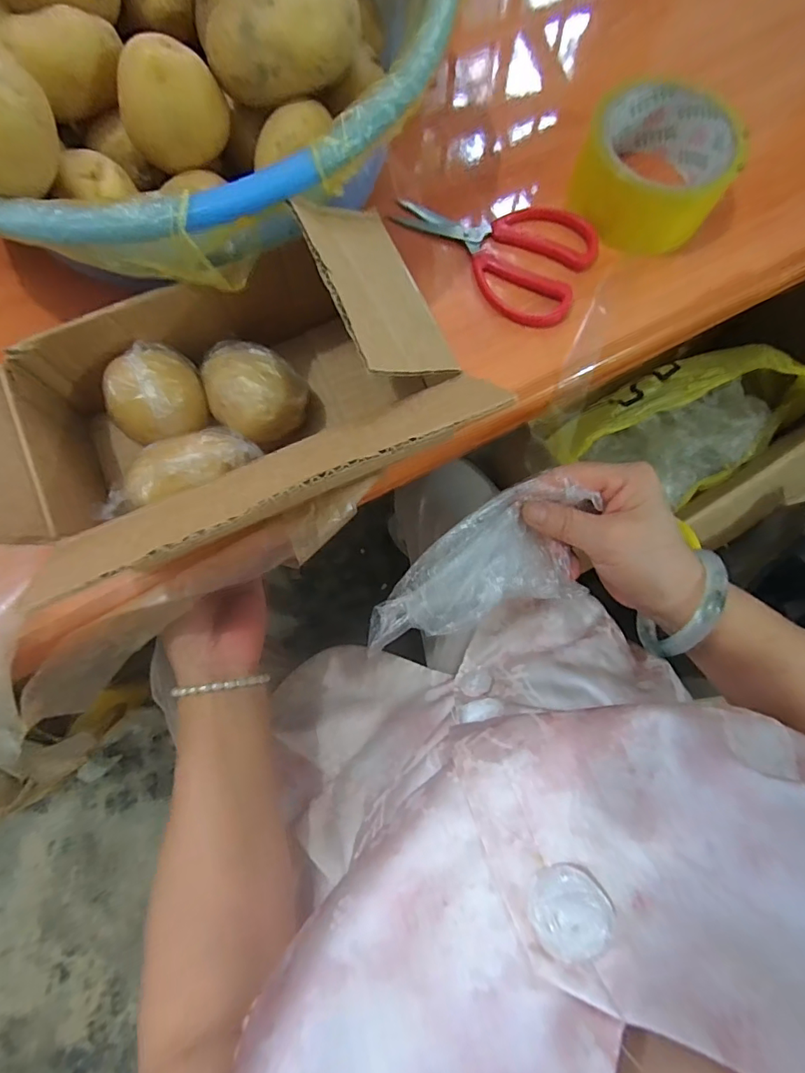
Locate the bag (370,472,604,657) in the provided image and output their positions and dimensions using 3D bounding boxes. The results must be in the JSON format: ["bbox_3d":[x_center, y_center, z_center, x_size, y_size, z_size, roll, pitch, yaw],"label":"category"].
[{"bbox_3d":[0.047,0.021,0.285,0.140,0.029,0.067,-29,79,-16],"label":"bag"}]

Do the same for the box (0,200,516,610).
[{"bbox_3d":[-0.094,-0.064,0.257,0.229,0.117,0.154,-24,79,-5],"label":"box"}]

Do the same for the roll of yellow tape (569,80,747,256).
[{"bbox_3d":[0.173,-0.255,0.346,0.095,0.050,0.093,0,78,0],"label":"roll of yellow tape"}]

